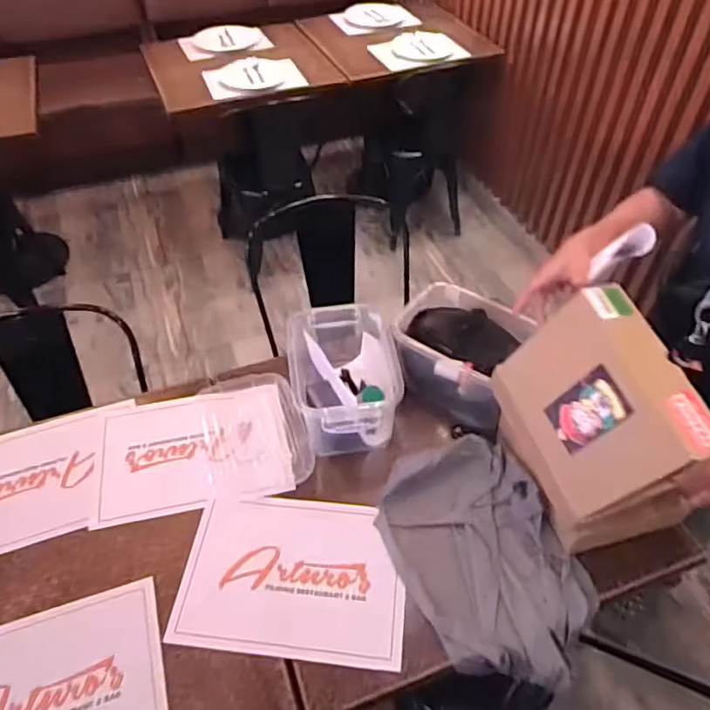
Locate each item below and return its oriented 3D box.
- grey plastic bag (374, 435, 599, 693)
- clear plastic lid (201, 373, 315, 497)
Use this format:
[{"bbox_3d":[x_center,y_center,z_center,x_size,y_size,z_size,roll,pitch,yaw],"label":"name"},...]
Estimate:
[{"bbox_3d":[0.200,0.316,0.932,0.260,0.055,0.382,-16,51,-12],"label":"grey plastic bag"},{"bbox_3d":[-0.190,0.147,1.119,0.187,0.019,0.269,-11,50,-8],"label":"clear plastic lid"}]

